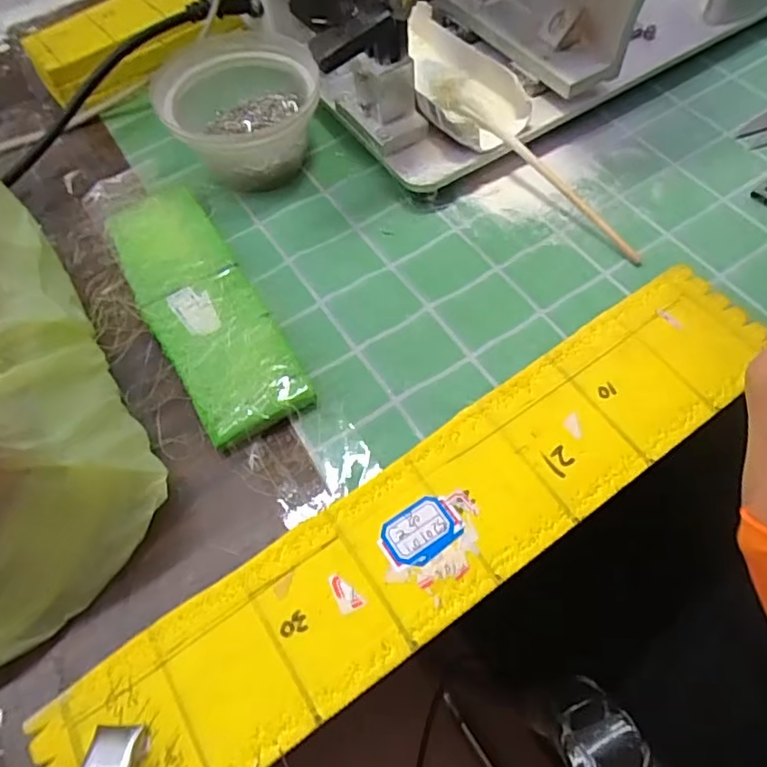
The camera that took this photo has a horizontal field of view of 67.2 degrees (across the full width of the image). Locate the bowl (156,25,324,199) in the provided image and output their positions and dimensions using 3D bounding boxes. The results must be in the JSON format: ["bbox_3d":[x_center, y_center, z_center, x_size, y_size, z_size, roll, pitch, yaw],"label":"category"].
[{"bbox_3d":[-0.089,-0.176,0.375,0.094,0.057,0.096,-2,60,3],"label":"bowl"}]

